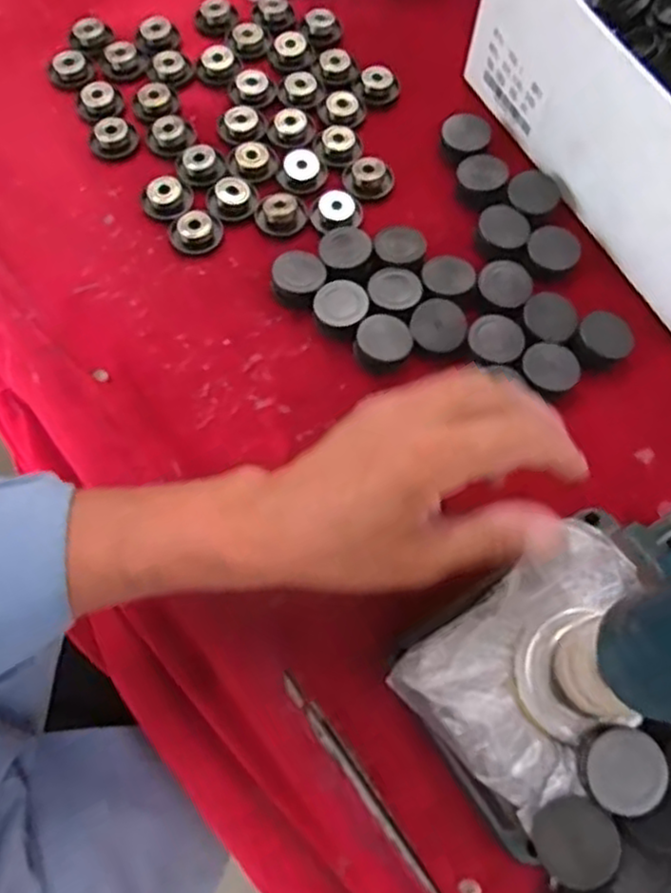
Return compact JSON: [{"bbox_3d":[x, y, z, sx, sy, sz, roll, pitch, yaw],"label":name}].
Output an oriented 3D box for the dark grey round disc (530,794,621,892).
[{"bbox_3d":[0.098,0.160,0.288,0.033,0.007,0.031,1,68,-1],"label":"dark grey round disc"}]

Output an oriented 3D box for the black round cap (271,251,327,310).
[{"bbox_3d":[-0.024,-0.103,0.444,0.032,0.015,0.033,1,68,-1],"label":"black round cap"}]

